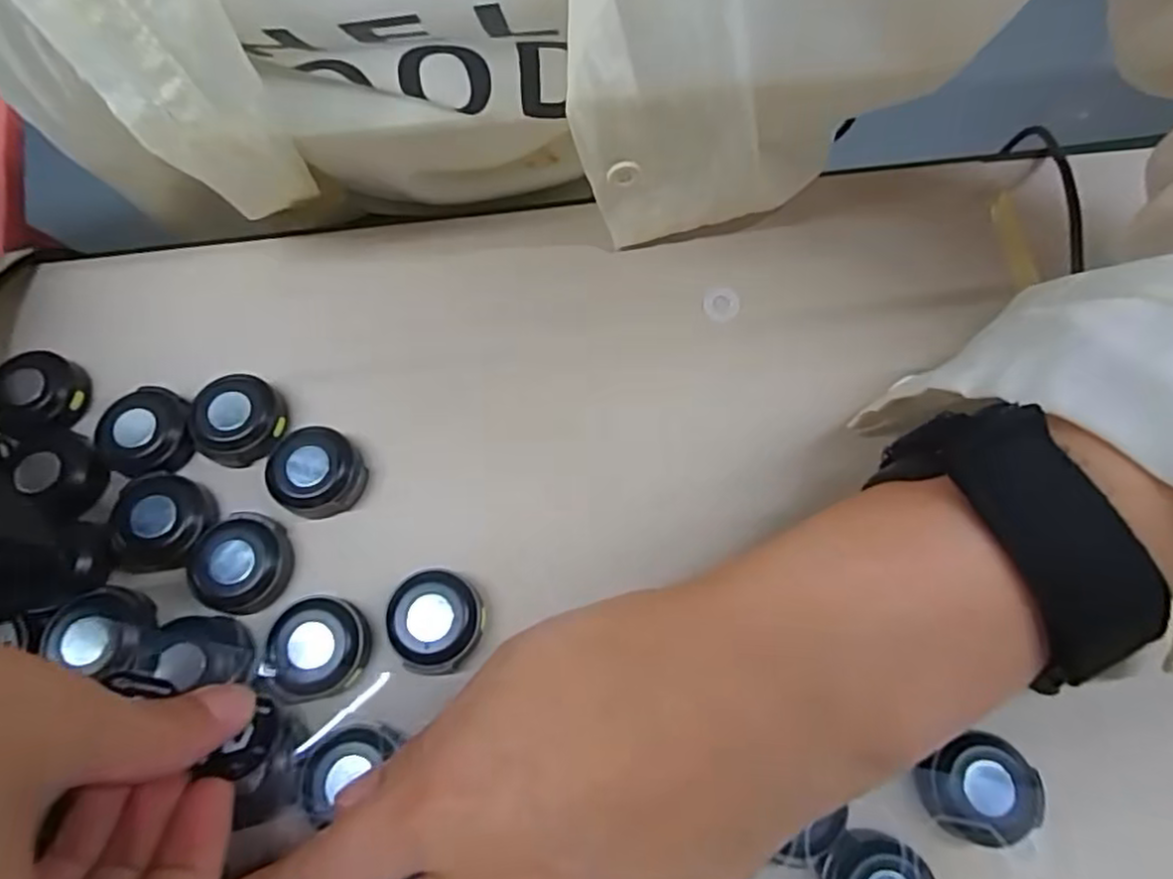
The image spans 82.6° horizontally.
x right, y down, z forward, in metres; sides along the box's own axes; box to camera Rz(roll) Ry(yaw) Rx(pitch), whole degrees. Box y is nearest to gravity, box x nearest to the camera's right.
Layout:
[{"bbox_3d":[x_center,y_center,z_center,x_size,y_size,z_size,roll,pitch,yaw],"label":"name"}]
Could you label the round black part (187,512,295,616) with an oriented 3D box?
[{"bbox_3d":[-0.109,0.039,0.211,0.028,0.010,0.030,1,71,-2],"label":"round black part"}]

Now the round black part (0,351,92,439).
[{"bbox_3d":[-0.189,-0.015,0.228,0.030,0.010,0.028,1,71,-2],"label":"round black part"}]

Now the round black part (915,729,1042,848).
[{"bbox_3d":[0.111,0.100,0.188,0.029,0.011,0.027,1,71,-2],"label":"round black part"}]

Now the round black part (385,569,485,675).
[{"bbox_3d":[-0.046,0.057,0.207,0.029,0.013,0.029,1,71,-2],"label":"round black part"}]

